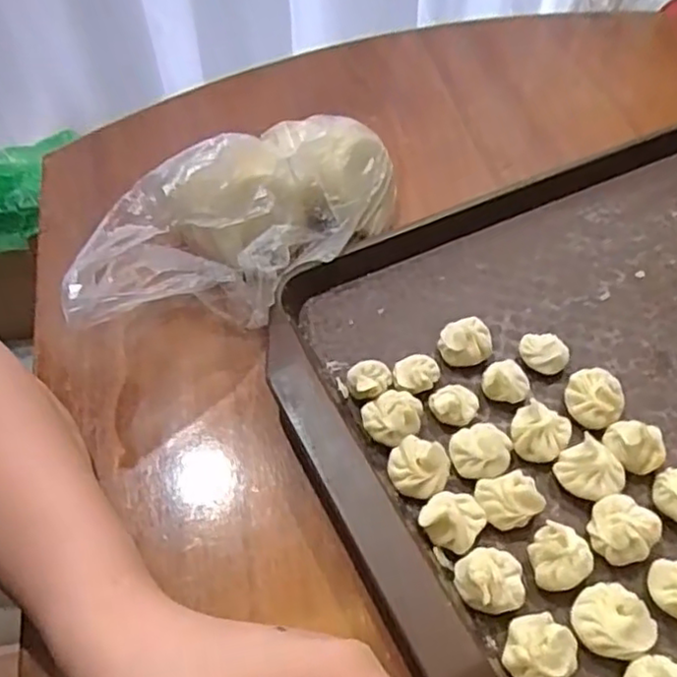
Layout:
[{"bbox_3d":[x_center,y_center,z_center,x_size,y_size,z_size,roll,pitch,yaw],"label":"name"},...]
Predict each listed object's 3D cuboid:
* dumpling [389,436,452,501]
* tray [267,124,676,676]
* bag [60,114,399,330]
[{"bbox_3d":[0.039,0.062,0.330,0.029,0.015,0.026,27,58,17],"label":"dumpling"},{"bbox_3d":[0.190,0.008,0.370,0.426,0.023,0.296,-23,58,-18],"label":"tray"},{"bbox_3d":[-0.056,-0.062,0.389,0.092,0.074,0.213,30,58,18],"label":"bag"}]

